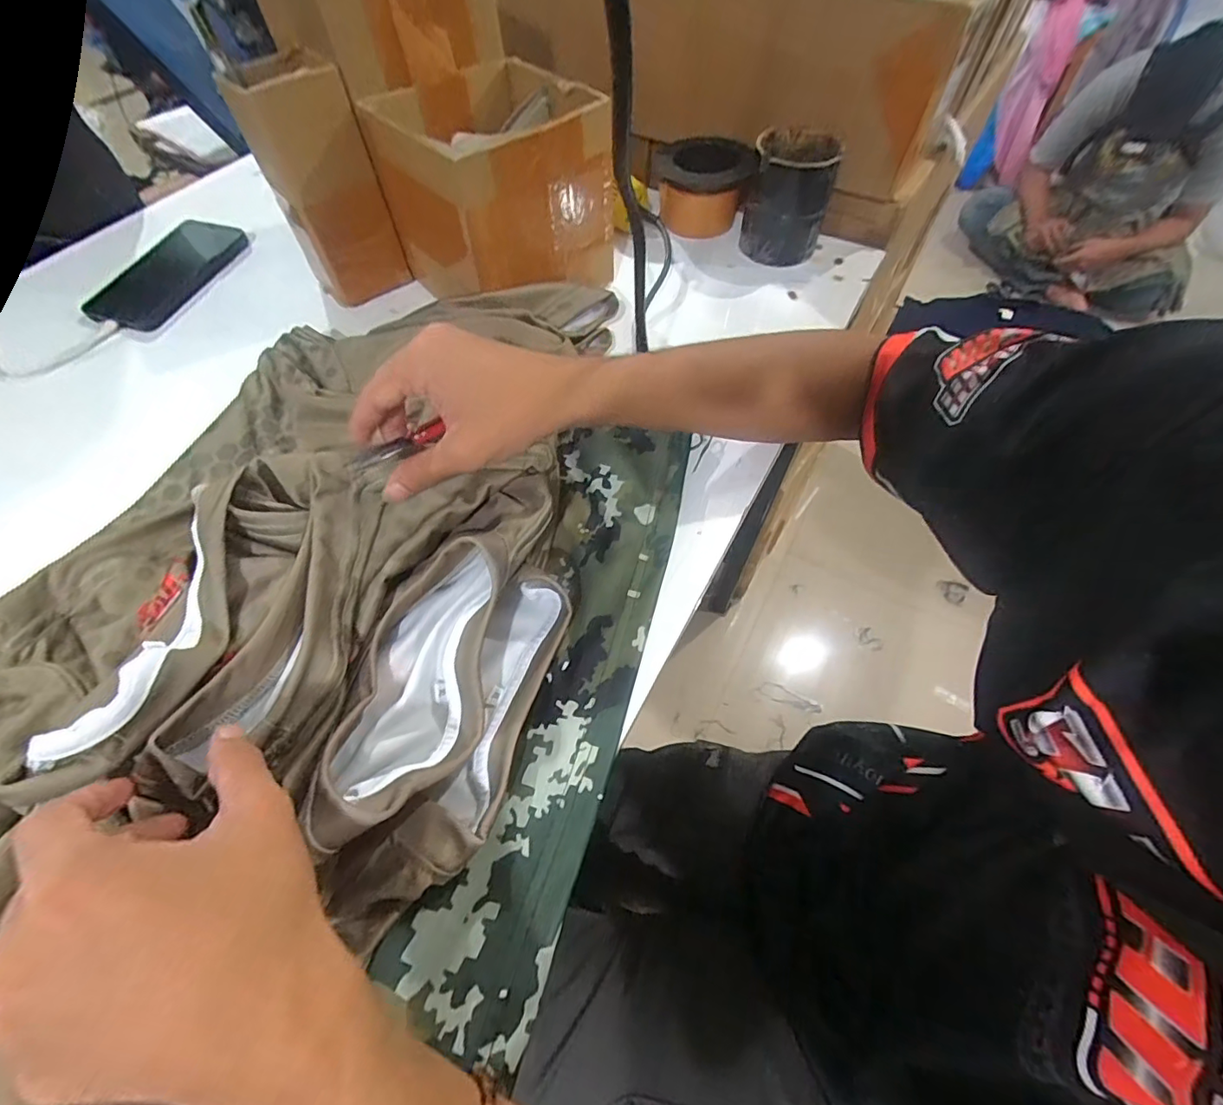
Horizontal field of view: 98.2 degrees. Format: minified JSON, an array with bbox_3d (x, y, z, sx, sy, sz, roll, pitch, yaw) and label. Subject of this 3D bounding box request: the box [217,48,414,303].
[{"bbox_3d":[-0.263,-0.337,0.490,0.088,0.170,0.086,-25,62,-15],"label":"box"}]

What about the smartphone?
[{"bbox_3d":[-0.469,-0.299,0.564,0.083,0.006,0.170,23,65,3],"label":"smartphone"}]

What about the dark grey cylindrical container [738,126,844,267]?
[{"bbox_3d":[0.178,-0.357,0.541,0.080,0.102,0.075,14,59,8],"label":"dark grey cylindrical container"}]

